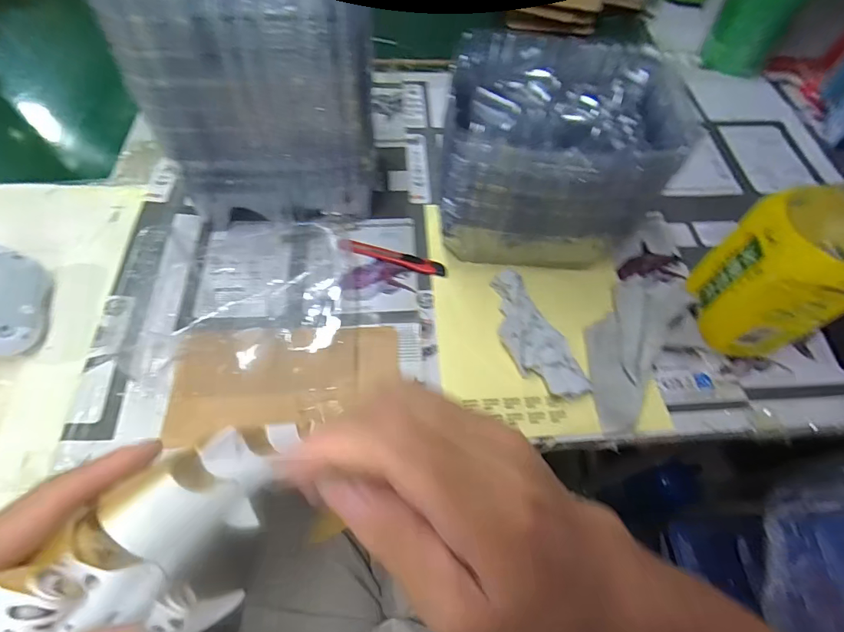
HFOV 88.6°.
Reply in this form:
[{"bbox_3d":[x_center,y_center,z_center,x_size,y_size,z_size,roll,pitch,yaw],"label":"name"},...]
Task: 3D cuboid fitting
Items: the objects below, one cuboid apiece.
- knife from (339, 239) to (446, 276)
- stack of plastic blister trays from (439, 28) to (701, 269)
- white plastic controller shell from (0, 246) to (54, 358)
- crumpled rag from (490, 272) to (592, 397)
[{"bbox_3d":[-0.032,-0.065,0.478,0.121,0.007,0.017,14,60,6],"label":"knife"},{"bbox_3d":[0.126,-0.159,0.455,0.202,0.157,0.167,1,60,-2],"label":"stack of plastic blister trays"},{"bbox_3d":[-0.384,-0.012,0.390,0.075,0.034,0.110,8,53,-48],"label":"white plastic controller shell"},{"bbox_3d":[0.103,0.020,0.420,0.049,0.035,0.139,-26,64,-16],"label":"crumpled rag"}]

